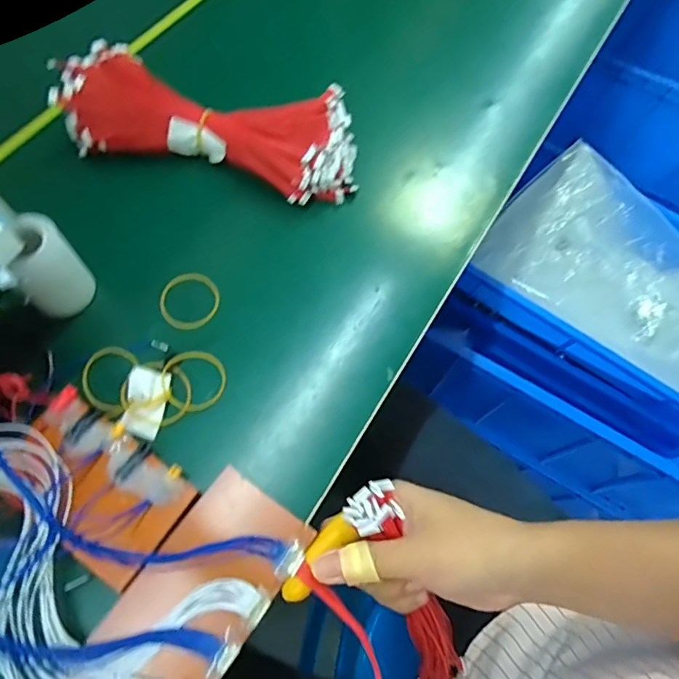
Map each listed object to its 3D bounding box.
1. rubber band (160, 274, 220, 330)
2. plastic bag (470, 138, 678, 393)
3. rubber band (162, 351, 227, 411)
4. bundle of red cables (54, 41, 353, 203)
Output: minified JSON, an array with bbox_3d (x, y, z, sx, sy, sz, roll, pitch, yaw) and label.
[{"bbox_3d":[-0.118,-0.031,0.381,0.045,0.008,0.044,3,71,-9],"label":"rubber band"},{"bbox_3d":[0.399,-0.094,0.706,0.357,0.101,0.256,39,69,13],"label":"plastic bag"},{"bbox_3d":[-0.104,0.029,0.351,0.044,0.005,0.045,9,61,-17],"label":"rubber band"},{"bbox_3d":[-0.109,-0.194,0.425,0.255,0.044,0.103,13,66,2],"label":"bundle of red cables"}]

